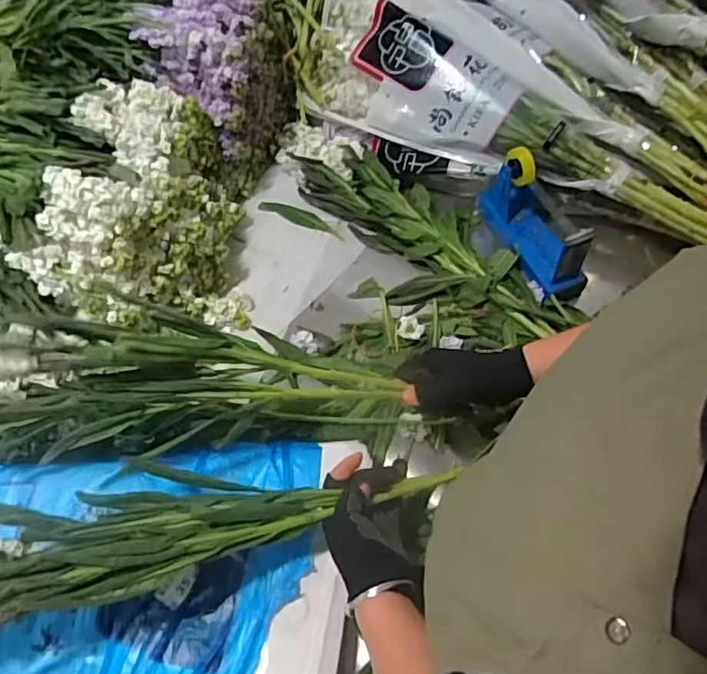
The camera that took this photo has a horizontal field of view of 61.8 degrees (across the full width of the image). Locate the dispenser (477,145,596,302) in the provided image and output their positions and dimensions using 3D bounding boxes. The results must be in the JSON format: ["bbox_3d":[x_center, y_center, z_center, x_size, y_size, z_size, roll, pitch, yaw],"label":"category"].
[{"bbox_3d":[0.259,-0.165,0.818,0.086,0.110,0.204,-21,60,-9],"label":"dispenser"}]

